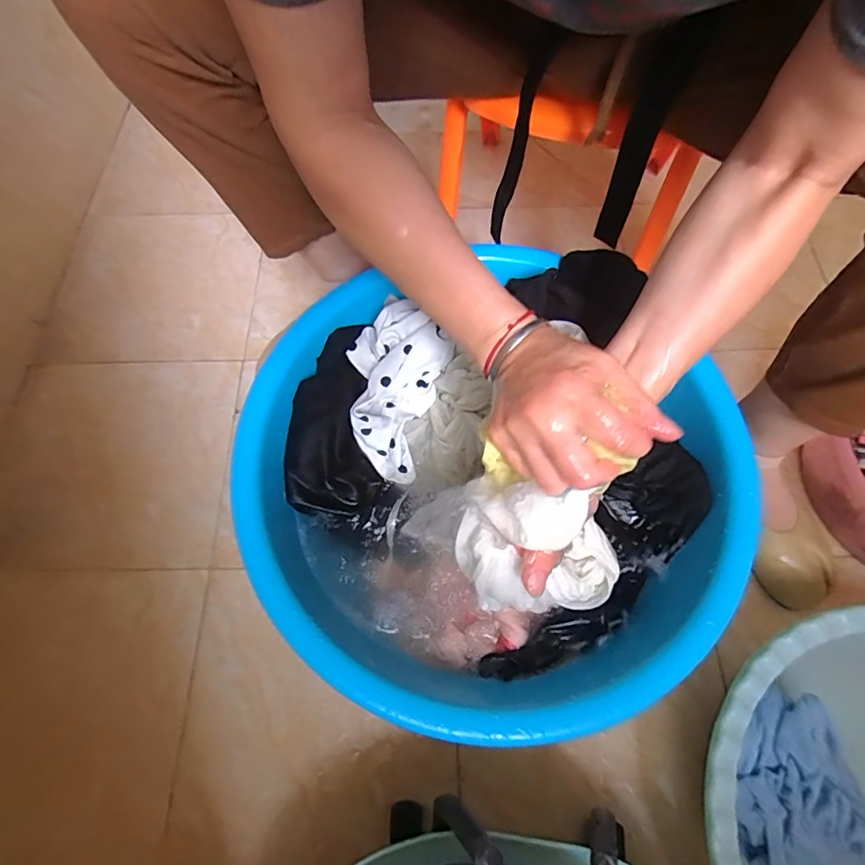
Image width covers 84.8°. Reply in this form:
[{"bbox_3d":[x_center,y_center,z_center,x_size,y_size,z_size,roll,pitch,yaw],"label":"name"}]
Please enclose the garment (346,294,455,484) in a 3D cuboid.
[{"bbox_3d":[-0.042,-0.049,0.513,0.104,0.050,0.198,9,91,5],"label":"garment"}]

